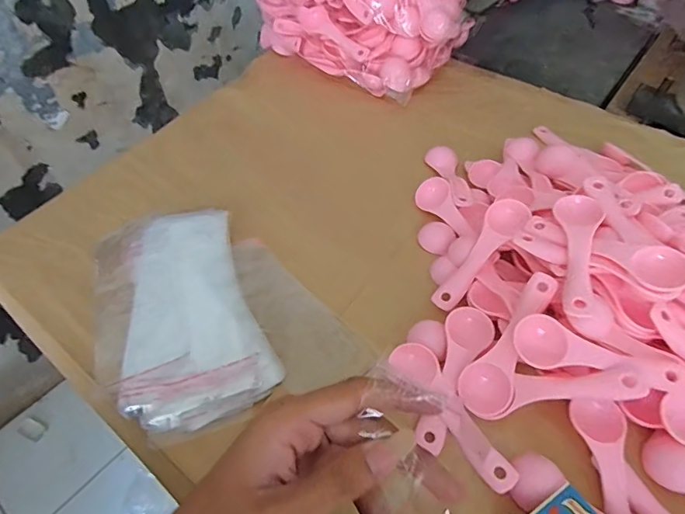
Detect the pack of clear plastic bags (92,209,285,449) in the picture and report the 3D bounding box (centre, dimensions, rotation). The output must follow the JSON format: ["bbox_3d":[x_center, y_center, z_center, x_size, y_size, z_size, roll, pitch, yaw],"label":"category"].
[{"bbox_3d":[-0.138,0.040,0.359,0.121,0.015,0.214,-17,52,-15],"label":"pack of clear plastic bags"}]

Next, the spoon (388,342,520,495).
[{"bbox_3d":[0.077,0.107,0.306,0.027,0.017,0.113,-29,56,-23],"label":"spoon"}]

